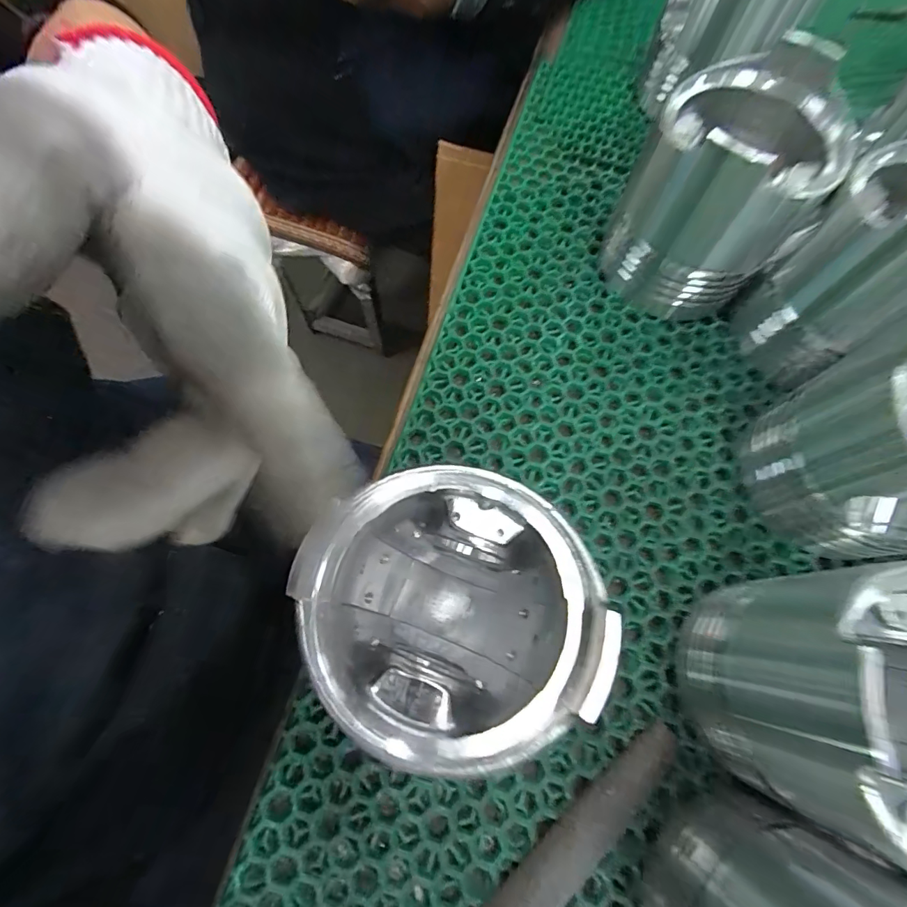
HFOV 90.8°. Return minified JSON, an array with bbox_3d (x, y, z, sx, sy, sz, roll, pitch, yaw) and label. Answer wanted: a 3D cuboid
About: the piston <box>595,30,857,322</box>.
[{"bbox_3d":[0.134,-0.136,0.232,0.083,0.093,0.089,22,70,6],"label":"piston"}]

